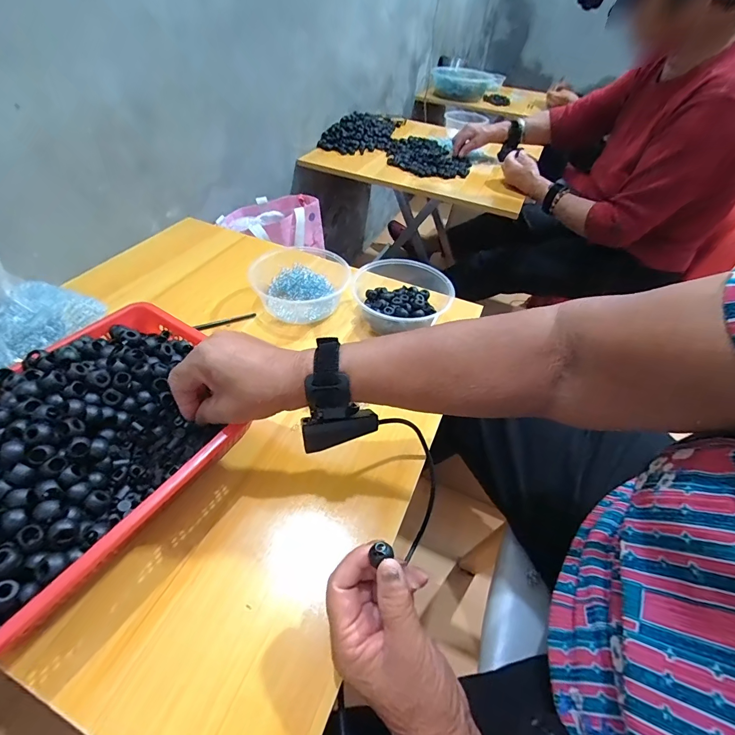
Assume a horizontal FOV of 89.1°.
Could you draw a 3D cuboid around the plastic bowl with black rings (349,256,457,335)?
[{"bbox_3d":[0.045,-0.101,0.555,0.143,0.068,0.169,16,47,9],"label":"plastic bowl with black rings"}]

